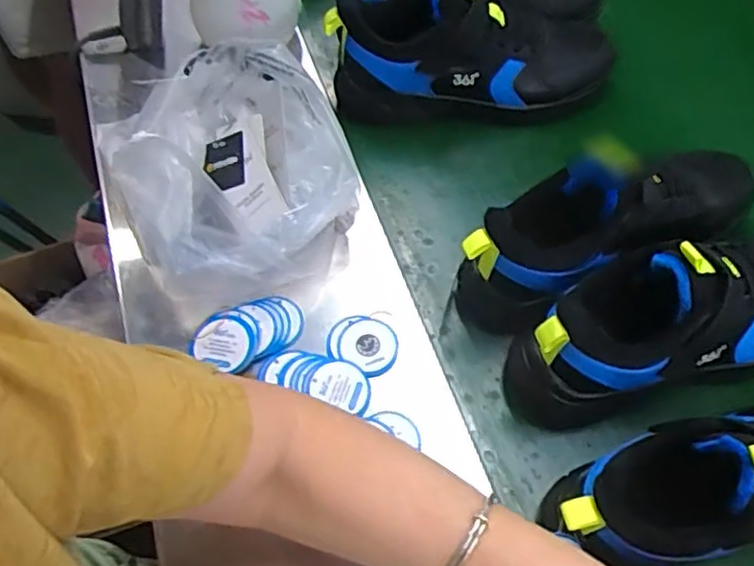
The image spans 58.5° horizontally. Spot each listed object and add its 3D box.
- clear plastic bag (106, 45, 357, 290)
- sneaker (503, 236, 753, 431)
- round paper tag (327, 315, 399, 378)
[{"bbox_3d":[-0.124,-0.092,0.584,0.188,0.119,0.214,-24,62,-12],"label":"clear plastic bag"},{"bbox_3d":[0.253,0.020,0.521,0.302,0.128,0.086,-20,61,-9],"label":"sneaker"},{"bbox_3d":[-0.010,0.049,0.544,0.055,0.007,0.047,25,64,15],"label":"round paper tag"}]

